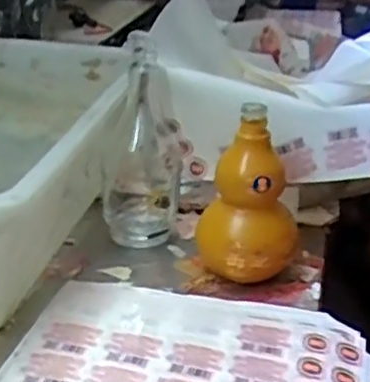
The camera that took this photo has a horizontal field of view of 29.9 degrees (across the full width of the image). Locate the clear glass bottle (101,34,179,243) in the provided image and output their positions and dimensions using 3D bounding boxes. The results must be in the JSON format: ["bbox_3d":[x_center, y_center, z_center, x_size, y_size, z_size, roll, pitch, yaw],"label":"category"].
[{"bbox_3d":[-0.047,-0.054,0.761,0.083,0.193,0.088,10,26,13],"label":"clear glass bottle"}]

